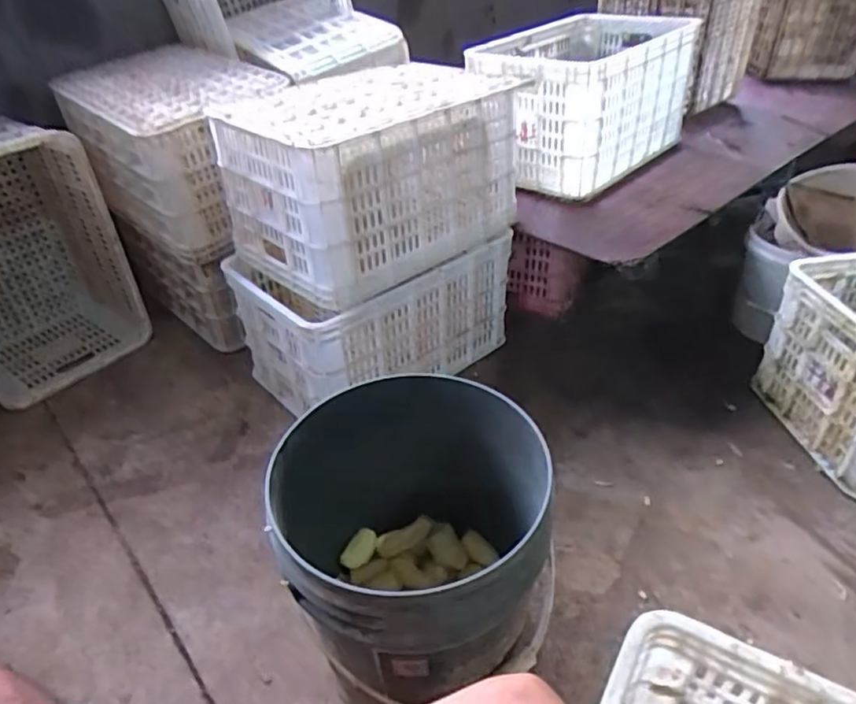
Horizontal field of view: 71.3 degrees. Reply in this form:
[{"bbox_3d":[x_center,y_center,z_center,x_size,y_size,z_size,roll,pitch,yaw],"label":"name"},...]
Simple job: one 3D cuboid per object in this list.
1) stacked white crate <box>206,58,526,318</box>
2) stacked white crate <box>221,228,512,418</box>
[{"bbox_3d":[-0.105,-0.357,1.179,0.503,0.290,0.354,-29,45,-31],"label":"stacked white crate"},{"bbox_3d":[-0.112,-0.104,1.308,0.512,0.272,0.348,-27,44,-29],"label":"stacked white crate"}]

